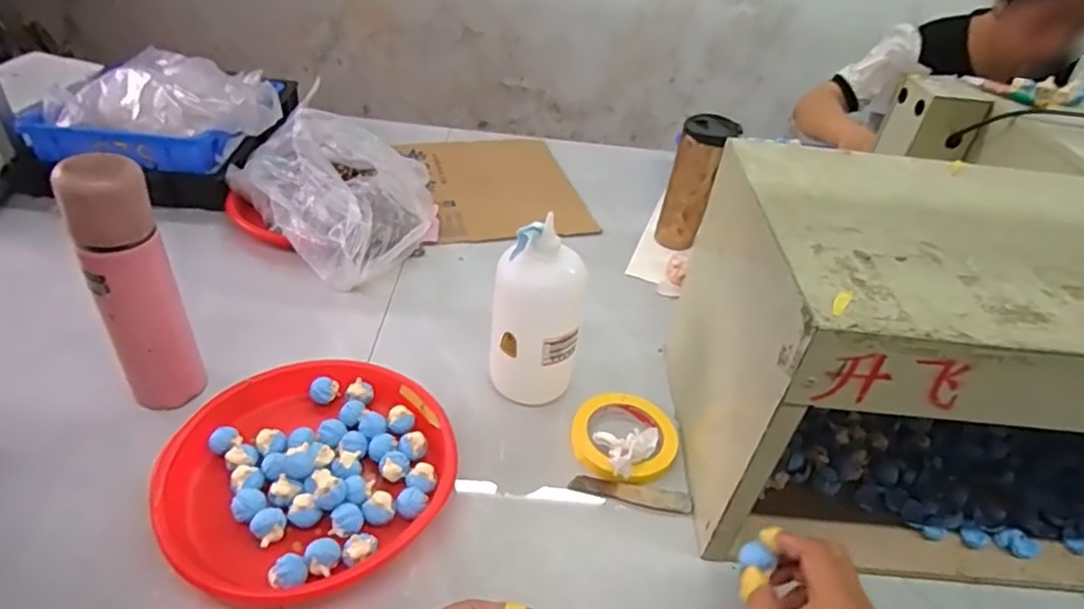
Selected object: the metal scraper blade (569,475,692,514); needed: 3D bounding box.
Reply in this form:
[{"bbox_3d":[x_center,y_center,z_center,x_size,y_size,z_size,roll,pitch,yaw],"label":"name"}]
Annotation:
[{"bbox_3d":[0.088,0.187,0.618,0.118,0.004,0.022,10,51,3],"label":"metal scraper blade"}]

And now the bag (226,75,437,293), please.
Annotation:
[{"bbox_3d":[-0.281,-0.164,0.843,0.249,0.199,0.236,-12,42,-22],"label":"bag"}]

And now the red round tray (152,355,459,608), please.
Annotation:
[{"bbox_3d":[-0.214,0.149,0.584,0.241,0.038,0.249,4,38,-3],"label":"red round tray"}]

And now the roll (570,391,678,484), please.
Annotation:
[{"bbox_3d":[0.086,0.138,0.658,0.110,0.014,0.114,4,38,-3],"label":"roll"}]

